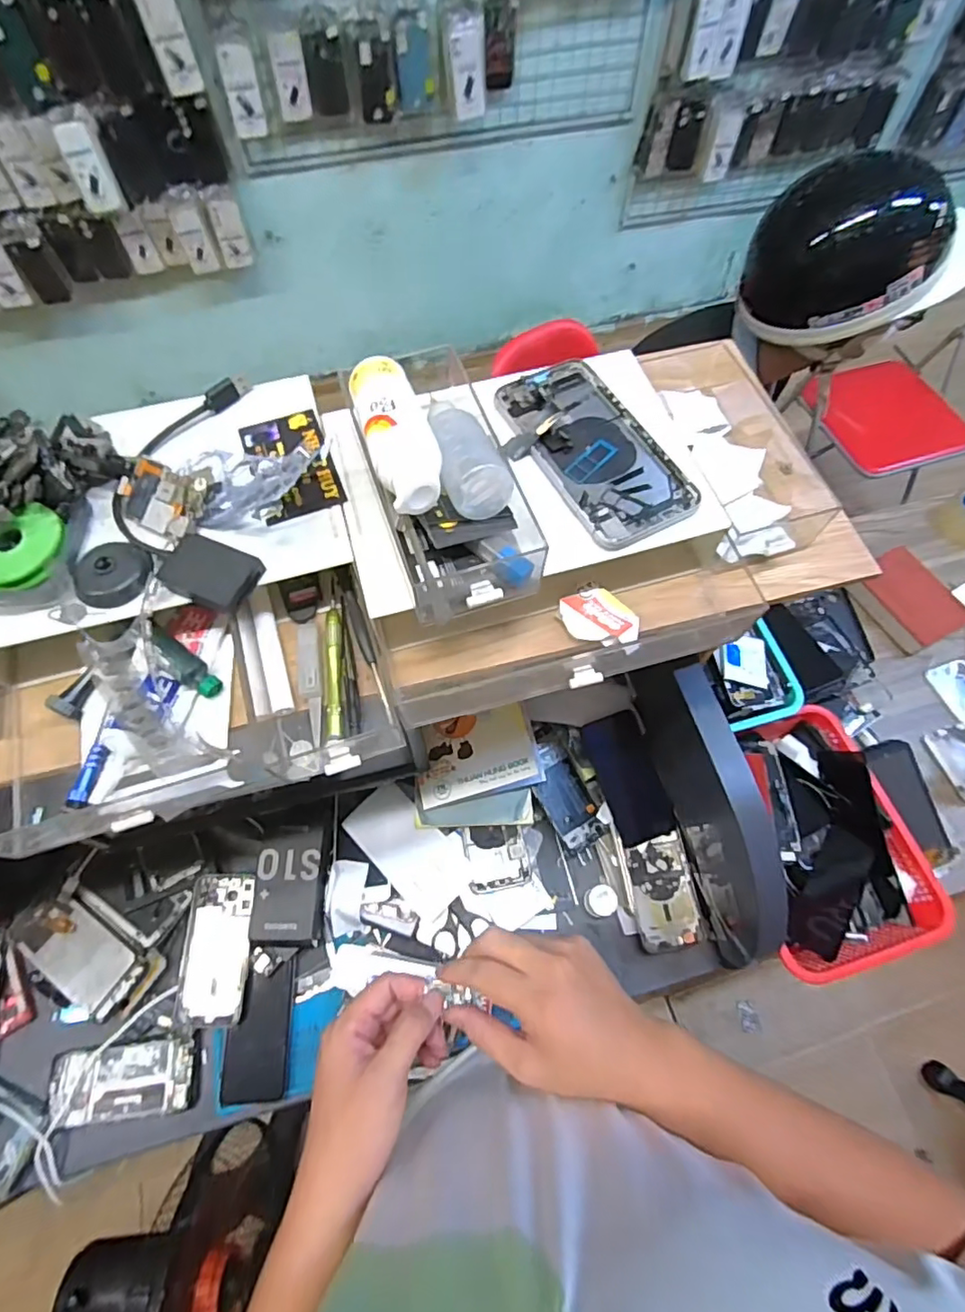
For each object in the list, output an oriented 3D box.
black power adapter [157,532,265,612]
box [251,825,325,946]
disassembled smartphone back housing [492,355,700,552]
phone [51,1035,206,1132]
[{"bbox_3d":[-0.158,-0.049,0.333,0.052,0.012,0.037,23,66,11],"label":"black power adapter"},{"bbox_3d":[-0.230,0.275,0.690,0.080,0.038,0.135,-3,64,-1],"label":"box"},{"bbox_3d":[0.069,-0.136,0.372,0.085,0.014,0.148,-25,66,-12],"label":"disassembled smartphone back housing"},{"bbox_3d":[-0.394,0.468,0.631,0.157,0.007,0.072,-7,64,-3],"label":"phone"}]

